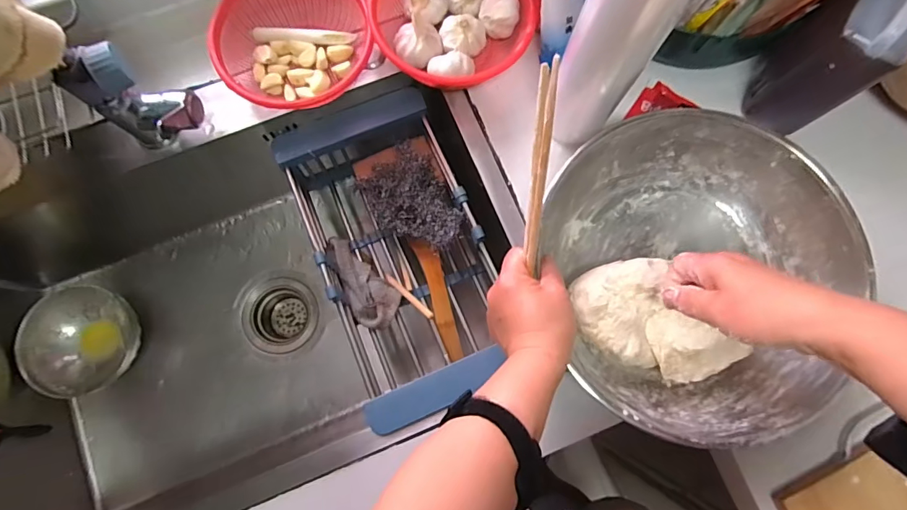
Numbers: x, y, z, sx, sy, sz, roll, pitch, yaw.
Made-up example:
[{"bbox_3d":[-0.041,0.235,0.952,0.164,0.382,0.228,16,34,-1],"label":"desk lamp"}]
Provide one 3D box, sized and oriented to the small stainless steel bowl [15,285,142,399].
[{"bbox_3d":[-0.489,0.107,0.612,0.128,0.064,0.135,0,79,-1],"label":"small stainless steel bowl"}]

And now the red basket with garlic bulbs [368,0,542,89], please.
[{"bbox_3d":[0.002,-0.259,0.513,0.171,0.061,0.159,0,79,-1],"label":"red basket with garlic bulbs"}]

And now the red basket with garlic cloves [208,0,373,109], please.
[{"bbox_3d":[-0.174,-0.234,0.508,0.158,0.049,0.161,0,79,-1],"label":"red basket with garlic cloves"}]

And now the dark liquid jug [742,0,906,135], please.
[{"bbox_3d":[0.370,-0.202,0.442,0.100,0.171,0.084,-41,82,-9],"label":"dark liquid jug"}]

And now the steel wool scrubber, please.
[{"bbox_3d":[-0.049,-0.063,0.557,0.090,0.027,0.135,-31,81,-7],"label":"steel wool scrubber"}]

